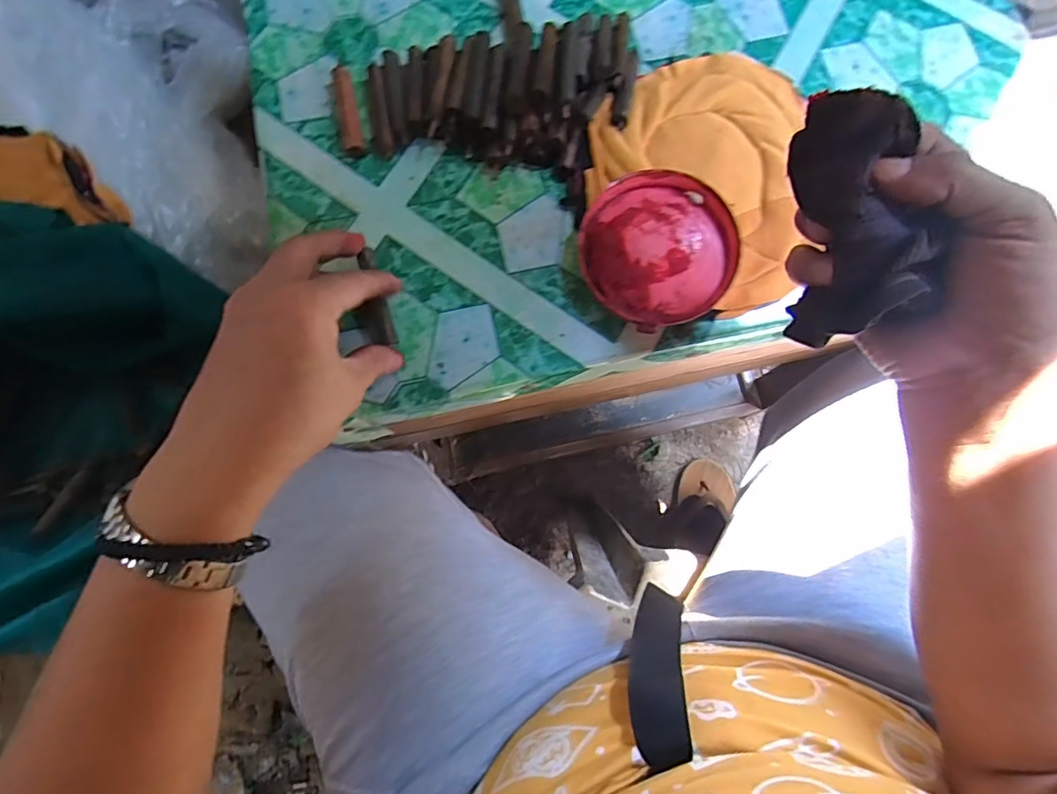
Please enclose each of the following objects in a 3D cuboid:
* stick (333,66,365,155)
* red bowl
[{"bbox_3d":[-0.120,-0.190,0.362,0.012,0.013,0.067,-11,78,-4],"label":"stick"},{"bbox_3d":[0.078,-0.090,0.336,0.091,0.024,0.093,0,78,-1],"label":"red bowl"}]

